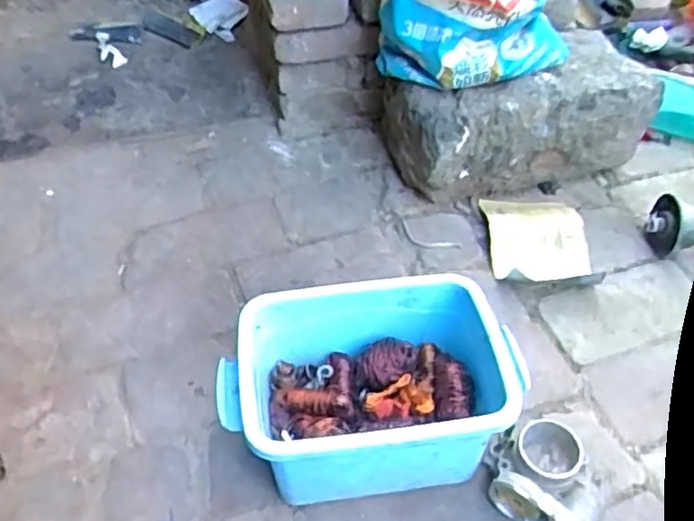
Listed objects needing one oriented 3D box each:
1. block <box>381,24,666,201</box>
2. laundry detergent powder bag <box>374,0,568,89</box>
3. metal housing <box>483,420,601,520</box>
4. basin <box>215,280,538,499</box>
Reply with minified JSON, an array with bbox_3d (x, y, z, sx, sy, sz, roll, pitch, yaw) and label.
[{"bbox_3d":[0.249,-0.209,0.999,0.347,0.184,0.188,-13,50,-12],"label":"block"},{"bbox_3d":[0.162,-0.363,0.849,0.263,0.257,0.130,14,49,11],"label":"laundry detergent powder bag"},{"bbox_3d":[0.210,0.229,0.701,0.121,0.064,0.102,32,55,24],"label":"metal housing"},{"bbox_3d":[0.022,0.141,0.716,0.293,0.154,0.190,-4,48,-5],"label":"basin"}]

